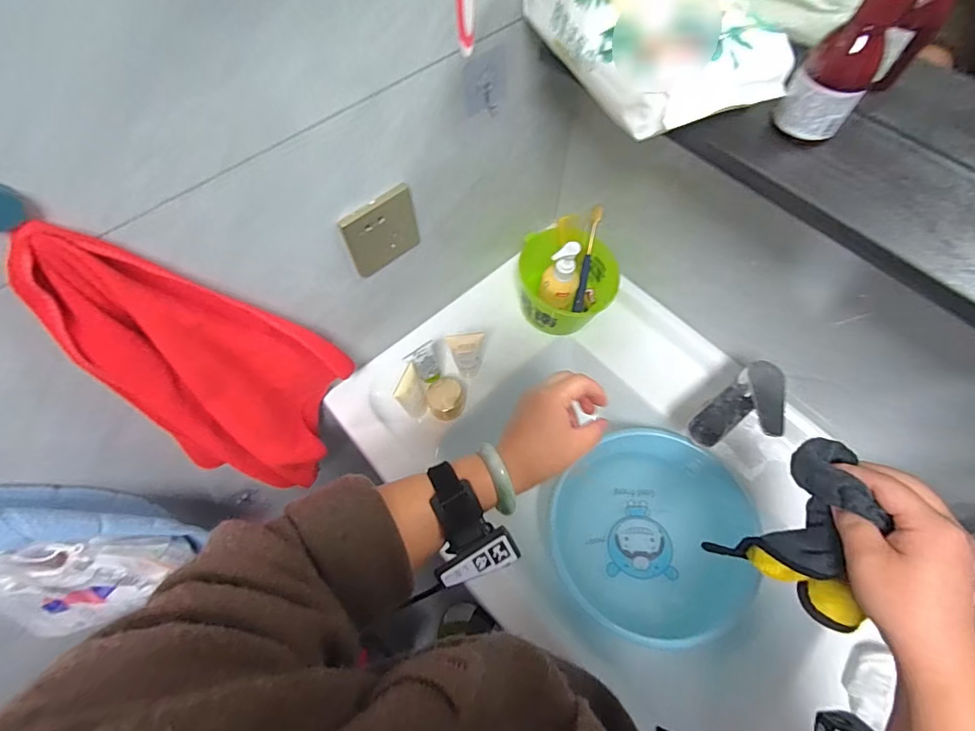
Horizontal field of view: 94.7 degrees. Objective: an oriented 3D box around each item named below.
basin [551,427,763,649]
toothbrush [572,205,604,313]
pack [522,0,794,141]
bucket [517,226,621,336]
[{"bbox_3d":[0.224,0.226,0.623,0.258,0.091,0.265,0,63,1],"label":"basin"},{"bbox_3d":[0.151,-0.158,0.676,0.016,0.022,0.155,11,105,6],"label":"toothbrush"},{"bbox_3d":[0.121,-0.280,0.349,0.117,0.072,0.219,-23,65,-10],"label":"pack"},{"bbox_3d":[0.118,-0.121,0.676,0.143,0.095,0.120,12,64,7],"label":"bucket"}]

